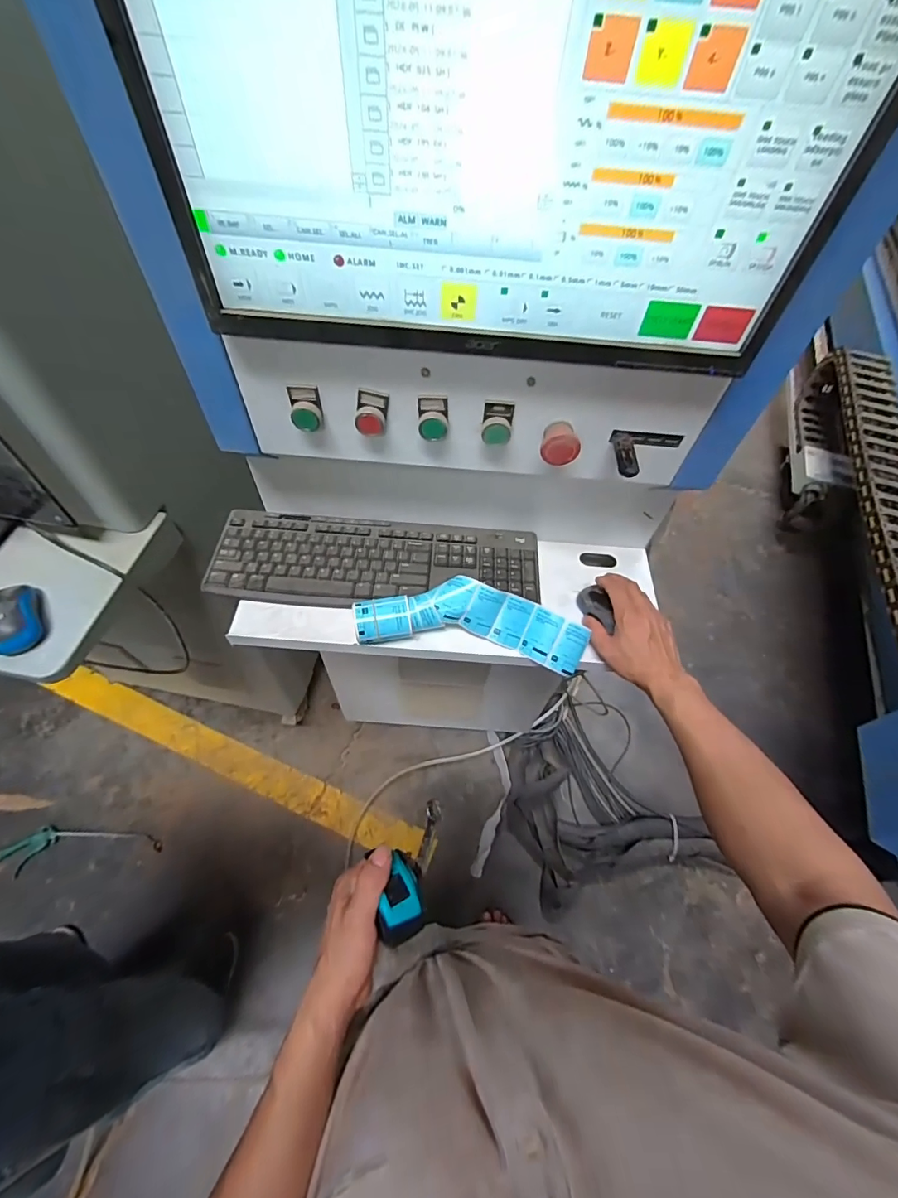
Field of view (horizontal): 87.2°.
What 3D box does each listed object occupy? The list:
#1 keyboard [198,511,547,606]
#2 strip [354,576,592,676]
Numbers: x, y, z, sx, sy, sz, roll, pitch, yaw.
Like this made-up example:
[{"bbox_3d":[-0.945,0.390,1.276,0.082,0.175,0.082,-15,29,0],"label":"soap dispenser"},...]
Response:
[{"bbox_3d":[-0.096,-0.053,0.633,0.430,0.021,0.142,6,56,0],"label":"keyboard"},{"bbox_3d":[0.028,0.027,0.570,0.274,0.059,0.077,7,56,1],"label":"strip"}]

